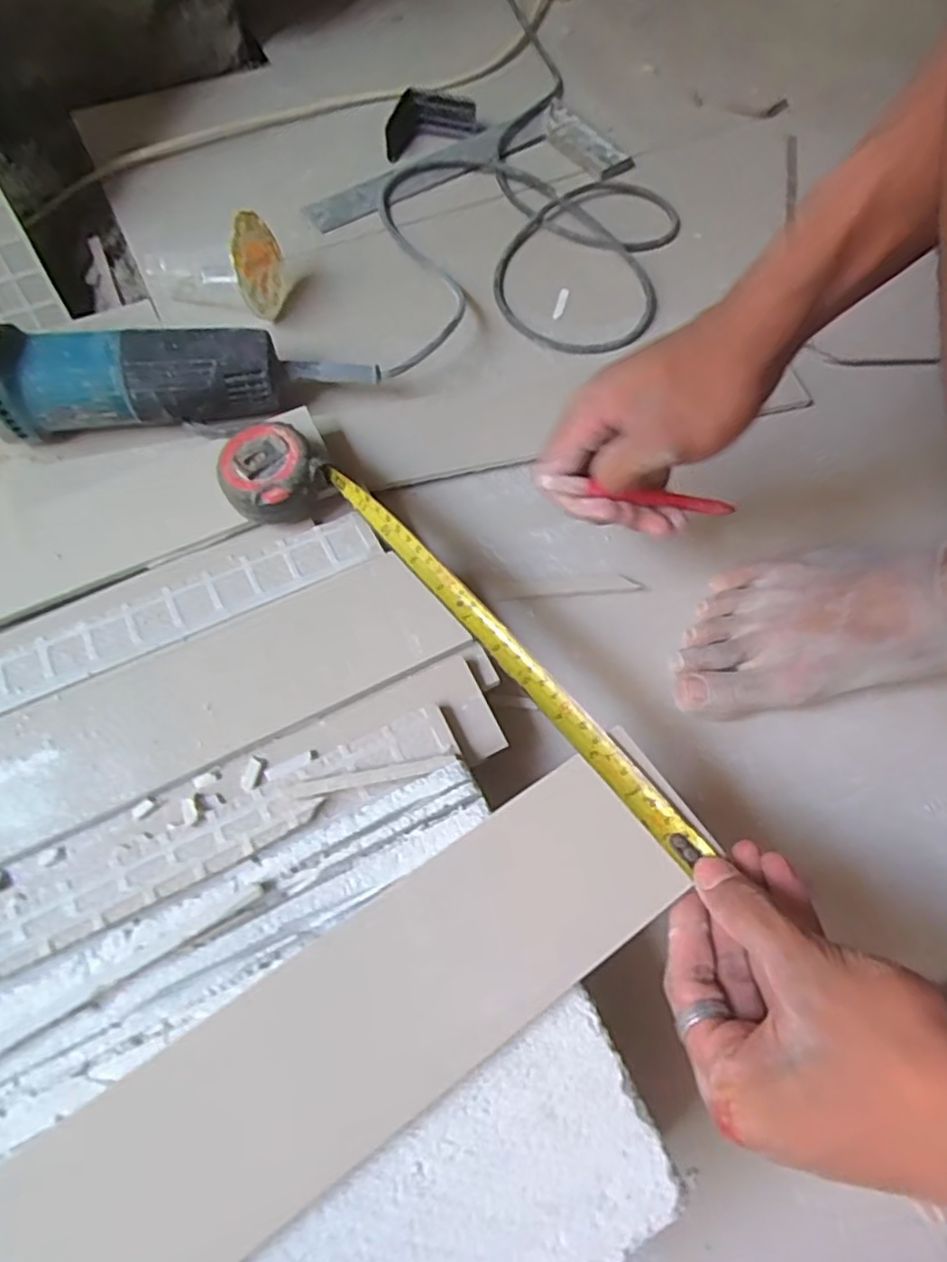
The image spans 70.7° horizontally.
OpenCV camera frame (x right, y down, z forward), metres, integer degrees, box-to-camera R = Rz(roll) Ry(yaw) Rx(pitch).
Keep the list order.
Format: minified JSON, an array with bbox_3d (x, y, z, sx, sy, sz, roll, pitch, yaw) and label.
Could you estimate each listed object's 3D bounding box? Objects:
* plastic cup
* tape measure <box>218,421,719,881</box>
[{"bbox_3d":[-0.209,-0.308,0.544,0.102,0.079,0.064,18,66,6],"label":"plastic cup"},{"bbox_3d":[-0.016,-0.004,0.375,0.343,0.041,0.058,41,70,18],"label":"tape measure"}]

